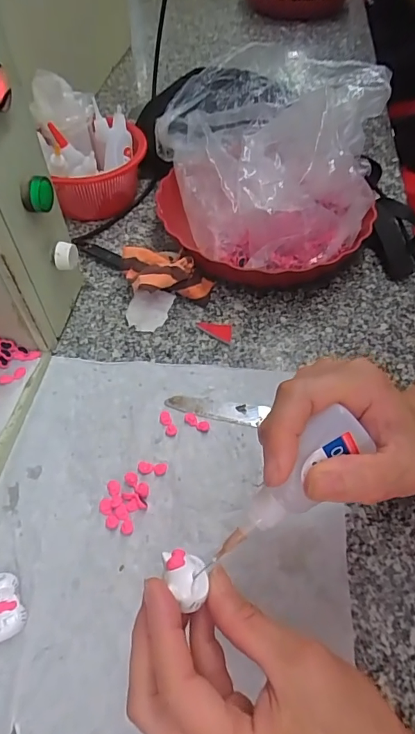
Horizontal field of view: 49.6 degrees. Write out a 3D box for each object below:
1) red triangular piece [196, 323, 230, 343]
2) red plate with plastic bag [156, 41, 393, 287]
[{"bbox_3d":[0.007,-0.037,0.460,0.036,0.004,0.023,7,54,5],"label":"red triangular piece"},{"bbox_3d":[0.069,-0.245,0.545,0.259,0.133,0.361,8,54,5],"label":"red plate with plastic bag"}]

